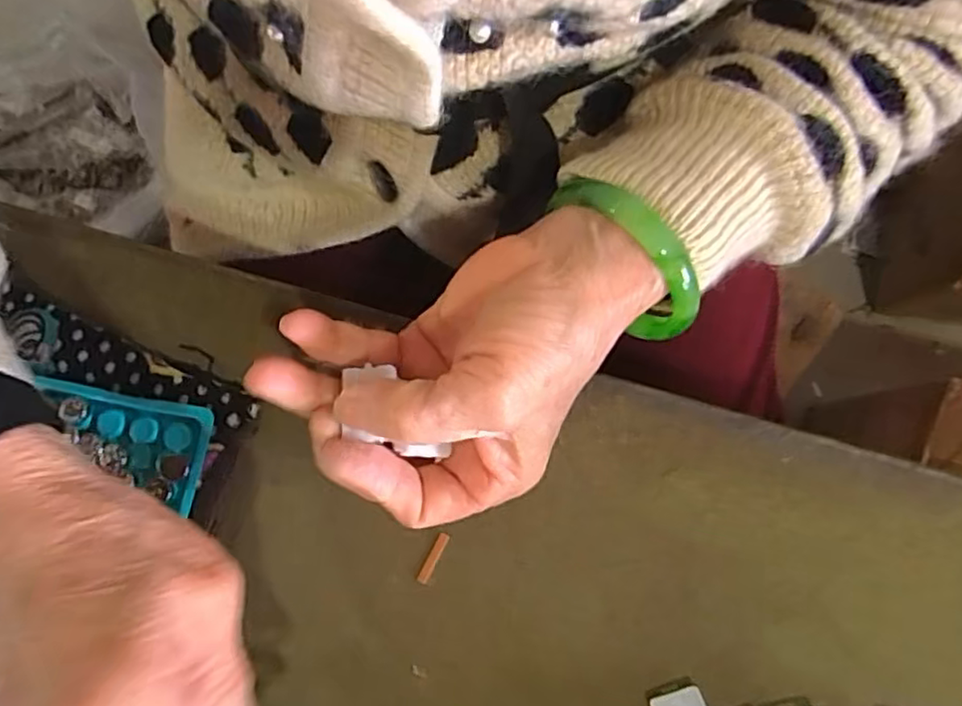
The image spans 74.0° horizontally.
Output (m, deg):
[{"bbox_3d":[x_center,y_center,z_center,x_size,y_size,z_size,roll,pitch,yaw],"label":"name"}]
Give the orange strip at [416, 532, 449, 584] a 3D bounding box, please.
[{"bbox_3d":[-0.020,0.086,0.267,0.005,0.004,0.022,27,85,9],"label":"orange strip"}]

